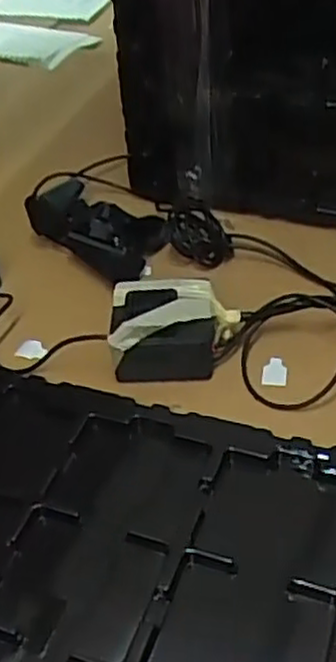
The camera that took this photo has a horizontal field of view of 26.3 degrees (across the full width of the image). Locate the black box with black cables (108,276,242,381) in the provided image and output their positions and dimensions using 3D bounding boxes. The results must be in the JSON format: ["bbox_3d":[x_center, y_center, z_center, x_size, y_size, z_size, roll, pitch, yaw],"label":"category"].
[{"bbox_3d":[0.005,-0.006,0.564,0.098,0.055,0.067,-1,43,4],"label":"black box with black cables"}]

